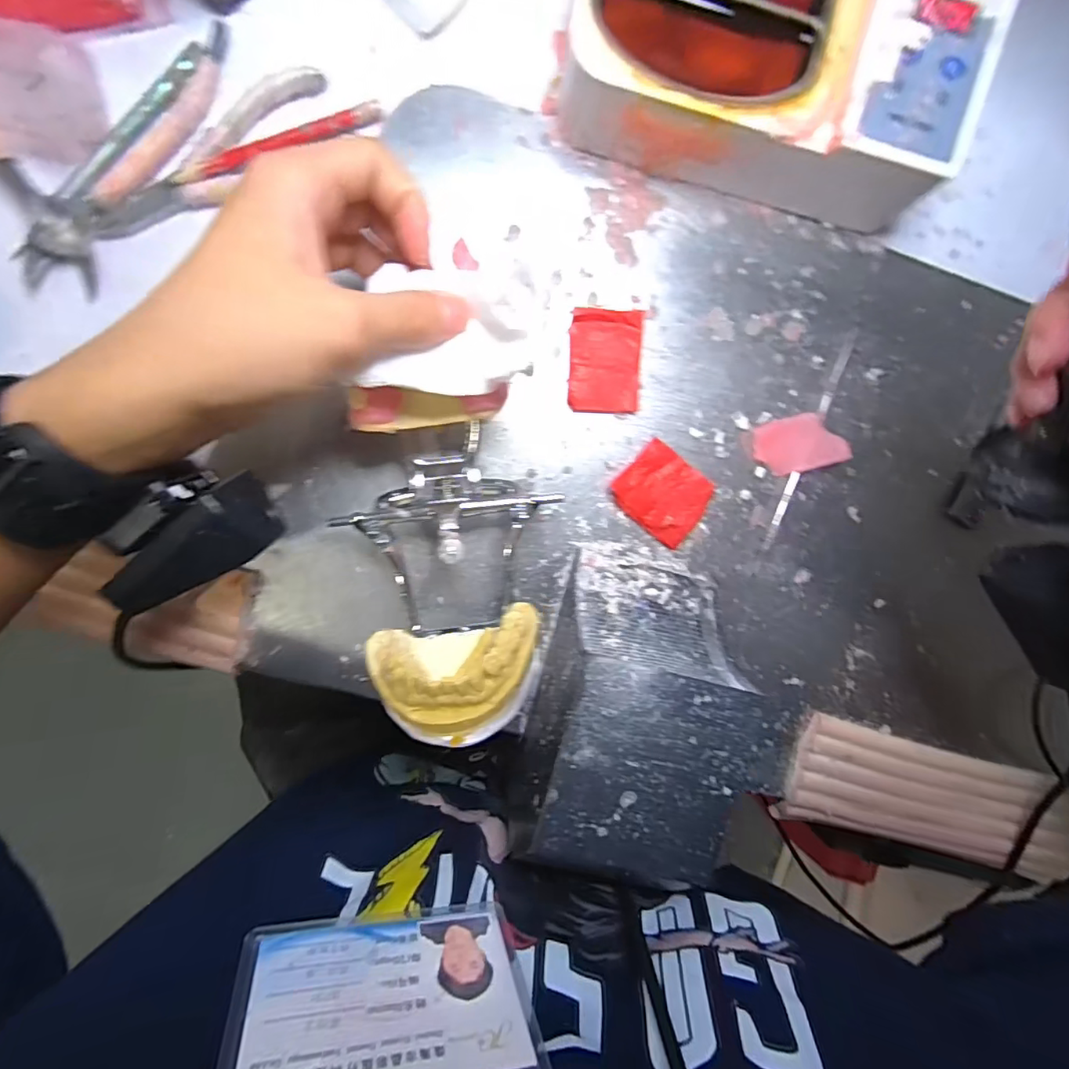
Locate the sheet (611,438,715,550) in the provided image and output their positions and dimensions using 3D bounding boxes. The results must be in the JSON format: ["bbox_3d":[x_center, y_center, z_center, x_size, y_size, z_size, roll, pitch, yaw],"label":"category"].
[{"bbox_3d":[0.072,-0.022,0.304,0.051,0.009,0.042,39,90,-8],"label":"sheet"}]

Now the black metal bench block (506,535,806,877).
[{"bbox_3d":[0.048,0.087,0.273,0.096,0.085,0.136,17,92,-7],"label":"black metal bench block"}]

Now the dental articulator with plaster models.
[{"bbox_3d":[-0.037,-0.010,0.255,0.086,0.101,0.186,-1,85,-6],"label":"dental articulator with plaster models"}]

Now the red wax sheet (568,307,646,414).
[{"bbox_3d":[0.038,-0.093,0.295,0.037,0.008,0.054,1,94,-6],"label":"red wax sheet"}]

